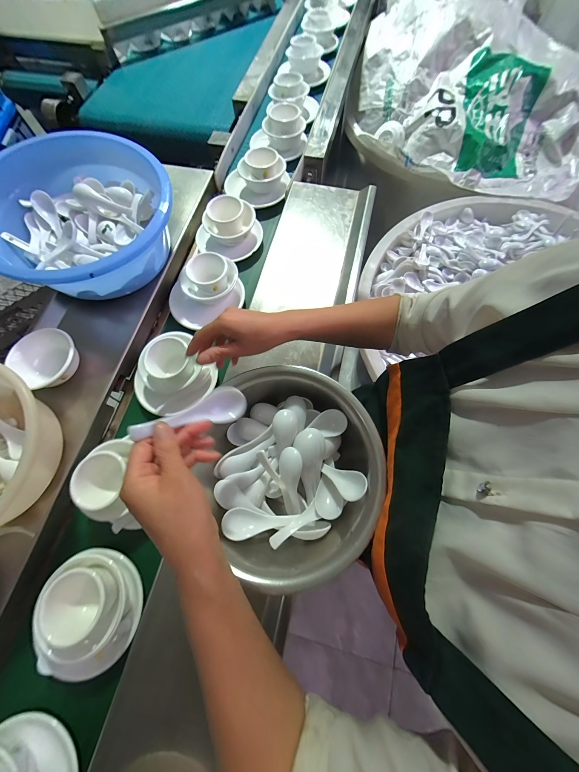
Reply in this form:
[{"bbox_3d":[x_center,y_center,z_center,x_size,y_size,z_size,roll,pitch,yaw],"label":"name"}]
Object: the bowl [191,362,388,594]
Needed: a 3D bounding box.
[{"bbox_3d":[0.001,0.105,0.332,0.210,0.086,0.240,8,71,5],"label":"bowl"}]

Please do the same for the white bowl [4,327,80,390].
[{"bbox_3d":[-0.414,-0.045,0.439,0.098,0.049,0.098,-1,71,2],"label":"white bowl"}]

